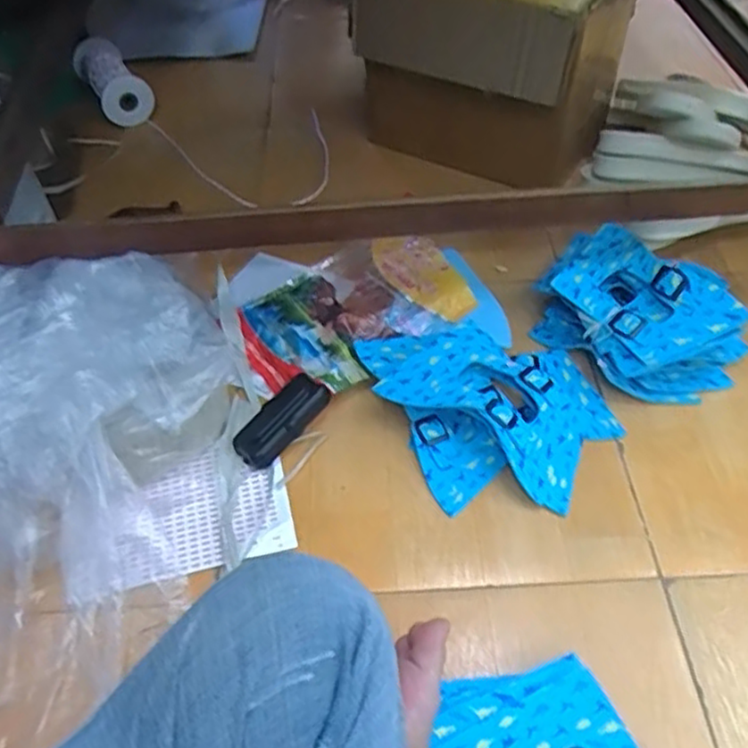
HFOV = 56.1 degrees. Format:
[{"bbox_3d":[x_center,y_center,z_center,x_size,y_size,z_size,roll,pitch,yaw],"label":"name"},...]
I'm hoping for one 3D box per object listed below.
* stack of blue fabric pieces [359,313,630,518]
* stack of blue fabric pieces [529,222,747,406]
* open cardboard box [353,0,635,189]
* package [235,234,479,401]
[{"bbox_3d":[0.125,0.032,0.724,0.250,0.060,0.218,-7,50,-5],"label":"stack of blue fabric pieces"},{"bbox_3d":[0.282,-0.068,0.770,0.226,0.114,0.147,37,59,27],"label":"stack of blue fabric pieces"},{"bbox_3d":[0.162,-0.452,0.984,0.315,0.268,0.223,28,55,22],"label":"open cardboard box"},{"bbox_3d":[-0.033,-0.075,0.829,0.261,0.026,0.186,-31,54,-11],"label":"package"}]

